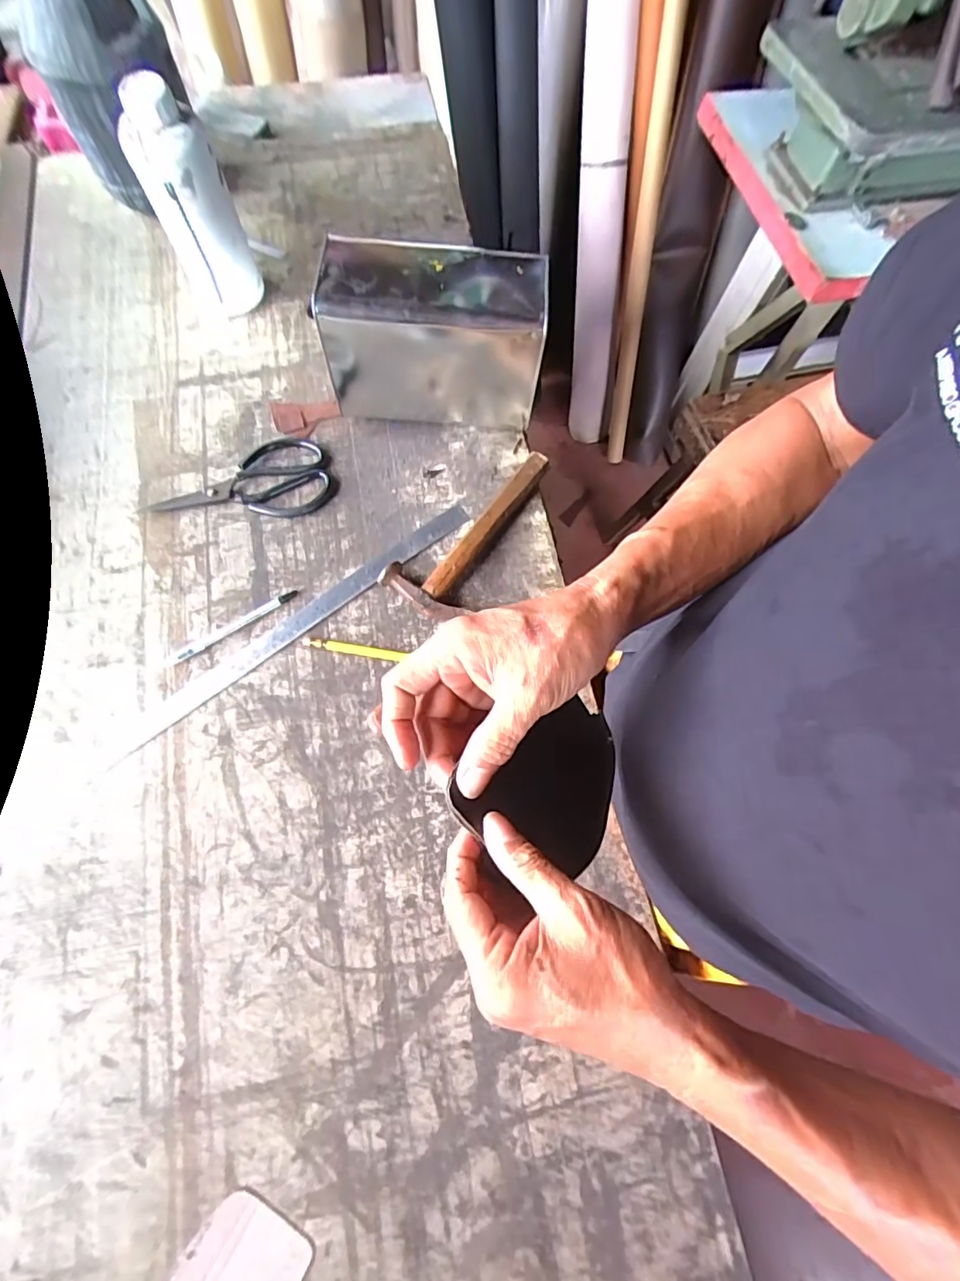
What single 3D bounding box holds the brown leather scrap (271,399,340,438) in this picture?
[{"bbox_3d":[-0.217,-0.274,0.651,0.094,0.008,0.047,3,78,11],"label":"brown leather scrap"}]

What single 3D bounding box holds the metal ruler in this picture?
[{"bbox_3d":[-0.185,-0.016,0.564,0.439,0.008,0.023,-40,76,-13],"label":"metal ruler"}]

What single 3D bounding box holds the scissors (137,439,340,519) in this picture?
[{"bbox_3d":[-0.275,-0.183,0.613,0.202,0.013,0.102,-8,72,-3],"label":"scissors"}]

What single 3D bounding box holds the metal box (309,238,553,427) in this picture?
[{"bbox_3d":[-0.052,-0.338,0.598,0.232,0.166,0.100,4,71,1],"label":"metal box"}]

